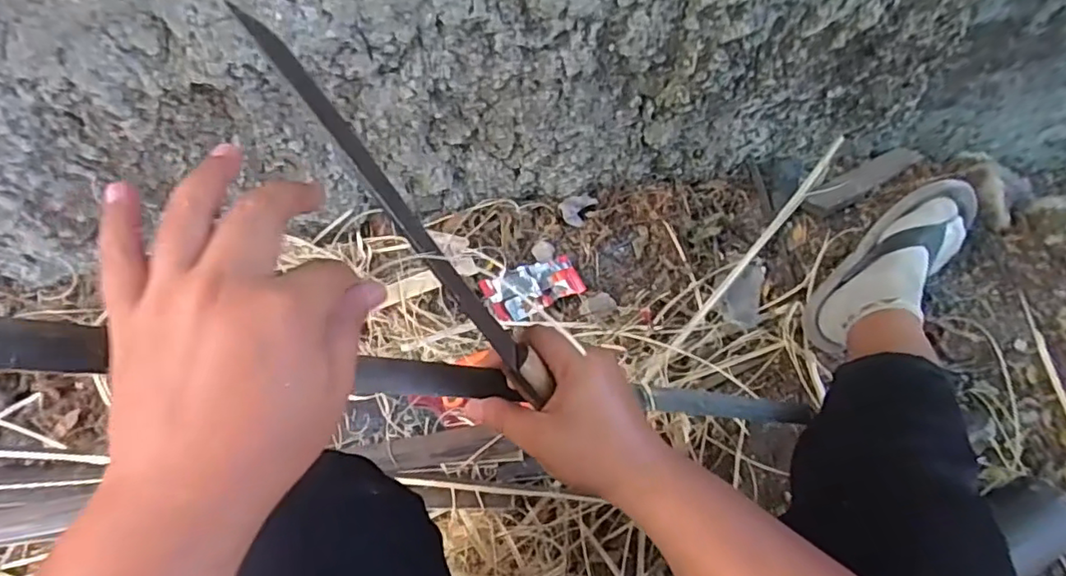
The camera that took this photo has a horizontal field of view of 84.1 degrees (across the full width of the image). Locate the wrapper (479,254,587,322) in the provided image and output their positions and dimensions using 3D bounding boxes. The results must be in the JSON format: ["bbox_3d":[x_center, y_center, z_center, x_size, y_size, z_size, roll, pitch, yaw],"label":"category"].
[{"bbox_3d":[0.002,-0.004,0.790,0.127,0.025,0.068,-18,62,-12],"label":"wrapper"}]

